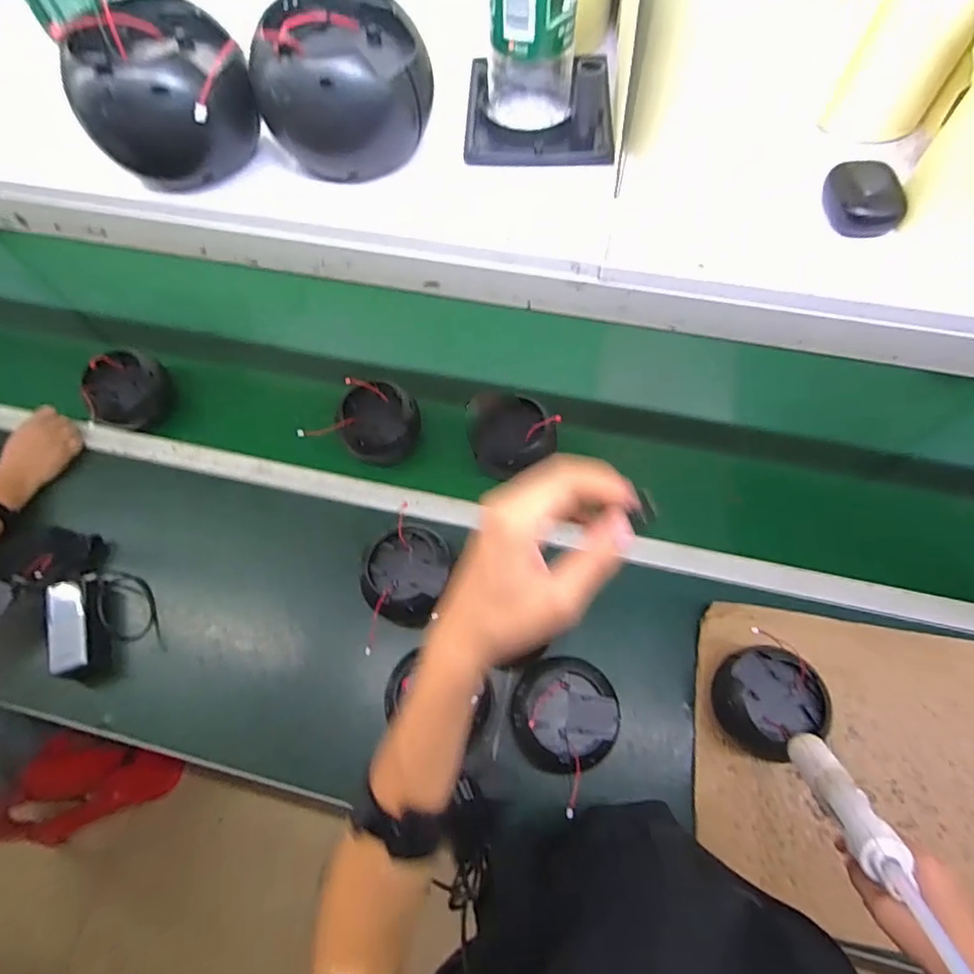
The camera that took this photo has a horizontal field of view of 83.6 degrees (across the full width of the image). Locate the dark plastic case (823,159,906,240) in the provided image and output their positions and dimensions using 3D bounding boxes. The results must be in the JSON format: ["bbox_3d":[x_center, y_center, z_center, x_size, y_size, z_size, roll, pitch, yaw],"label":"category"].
[{"bbox_3d":[0.271,-0.208,0.395,0.047,0.019,0.056,4,66,4],"label":"dark plastic case"}]

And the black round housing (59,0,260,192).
[{"bbox_3d":[-0.240,-0.297,0.415,0.121,0.081,0.102,-10,66,-3],"label":"black round housing"}]

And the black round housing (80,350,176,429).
[{"bbox_3d":[-0.609,-0.160,0.931,0.094,0.099,0.138,30,70,14],"label":"black round housing"}]

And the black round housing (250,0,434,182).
[{"bbox_3d":[-0.109,-0.306,0.412,0.120,0.078,0.107,-16,66,-6],"label":"black round housing"}]

